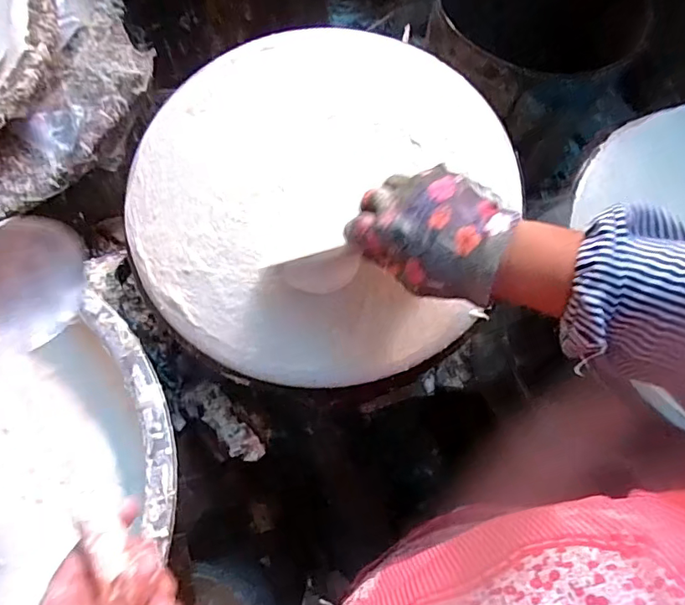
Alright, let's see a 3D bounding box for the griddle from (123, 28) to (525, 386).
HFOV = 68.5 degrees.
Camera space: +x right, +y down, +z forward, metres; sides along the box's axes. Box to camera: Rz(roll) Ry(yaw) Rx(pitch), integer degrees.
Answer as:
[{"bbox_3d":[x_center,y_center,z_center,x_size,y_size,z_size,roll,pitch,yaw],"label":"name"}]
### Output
[{"bbox_3d":[-0.019,-0.109,0.485,0.357,0.035,0.357,0,70,0],"label":"griddle"}]

